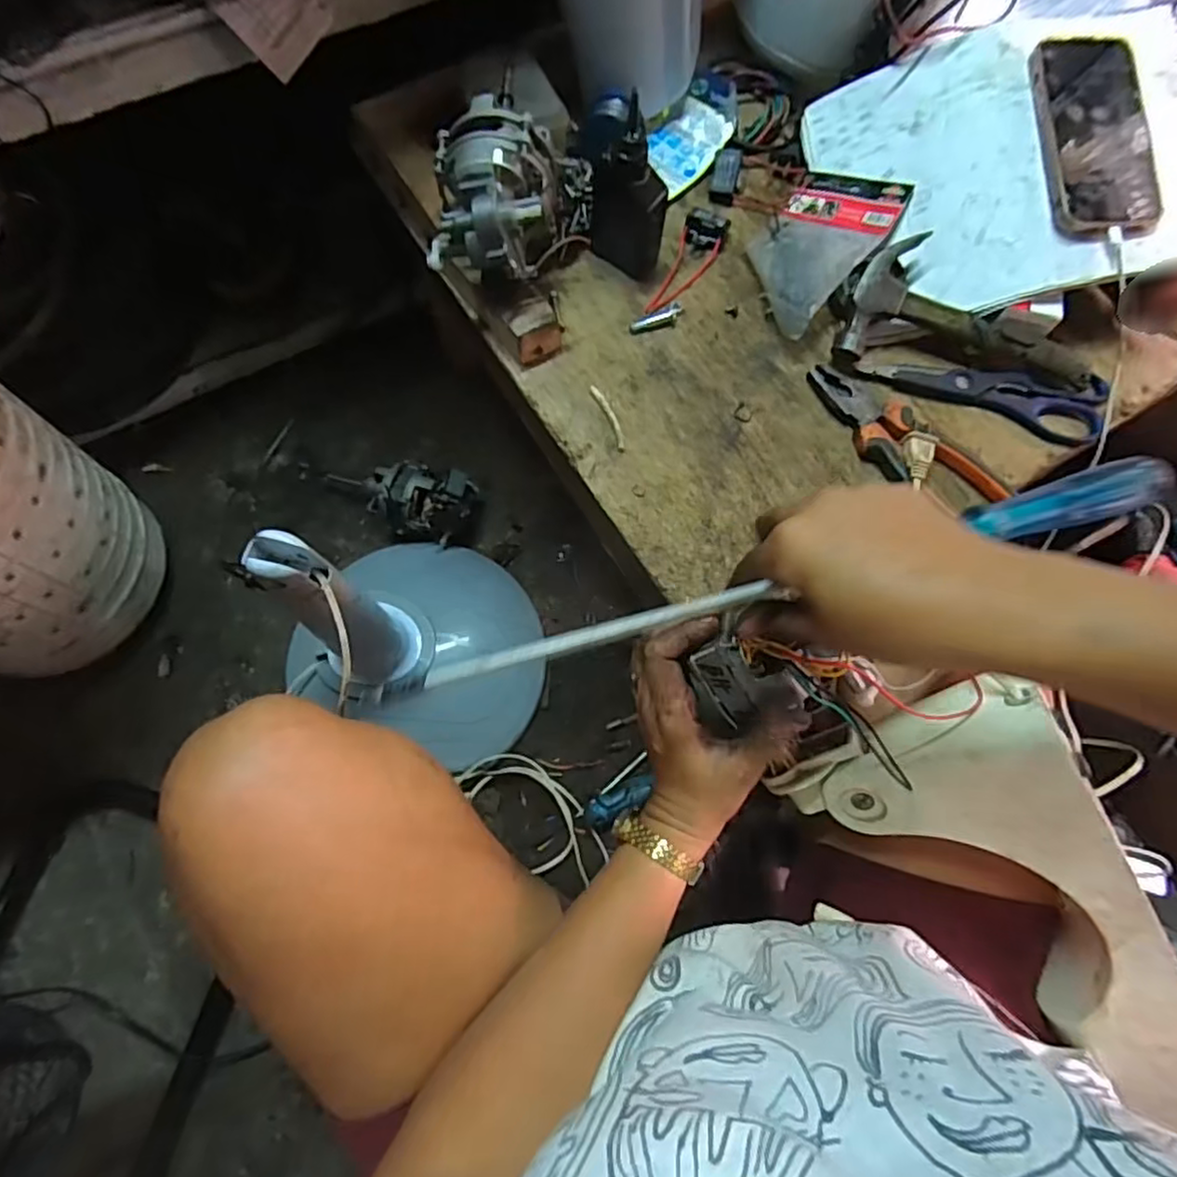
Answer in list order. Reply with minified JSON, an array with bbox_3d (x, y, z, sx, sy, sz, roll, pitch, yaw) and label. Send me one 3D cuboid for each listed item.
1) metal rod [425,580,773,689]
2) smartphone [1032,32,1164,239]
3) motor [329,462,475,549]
[{"bbox_3d":[0.006,0.019,0.293,0.155,0.007,0.010,-14,73,-9],"label":"metal rod"},{"bbox_3d":[0.399,-0.357,0.513,0.087,0.015,0.161,-2,87,-1],"label":"smartphone"},{"bbox_3d":[-0.236,-0.108,0.826,0.184,0.087,0.089,11,72,2],"label":"motor"}]

